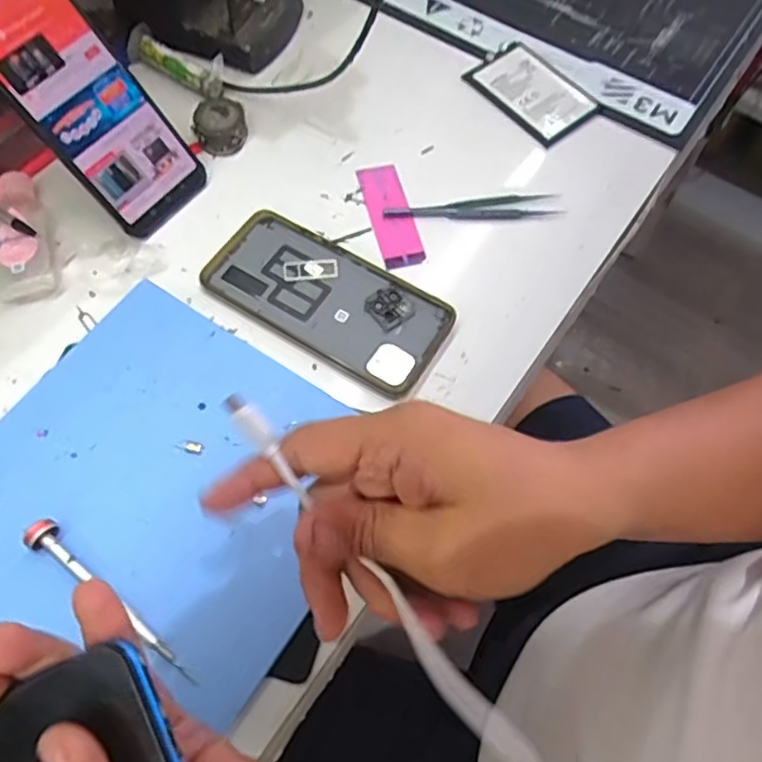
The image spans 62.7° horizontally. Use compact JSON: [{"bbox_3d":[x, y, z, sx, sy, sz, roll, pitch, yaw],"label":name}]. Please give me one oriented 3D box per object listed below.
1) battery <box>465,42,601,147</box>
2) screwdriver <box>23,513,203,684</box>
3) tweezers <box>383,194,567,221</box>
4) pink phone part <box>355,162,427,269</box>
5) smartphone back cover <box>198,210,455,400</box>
[{"bbox_3d":[0.127,-0.246,0.524,0.065,0.009,0.108,-35,71,-17],"label":"battery"},{"bbox_3d":[-0.146,0.118,0.331,0.123,0.015,0.016,40,70,15],"label":"screwdriver"},{"bbox_3d":[0.069,-0.128,0.468,0.129,0.009,0.019,-4,65,-4],"label":"tweezers"},{"bbox_3d":[0.006,-0.125,0.468,0.030,0.008,0.097,-12,66,-8],"label":"pink phone part"},{"bbox_3d":[-0.037,-0.057,0.430,0.168,0.007,0.080,30,67,11],"label":"smartphone back cover"}]

